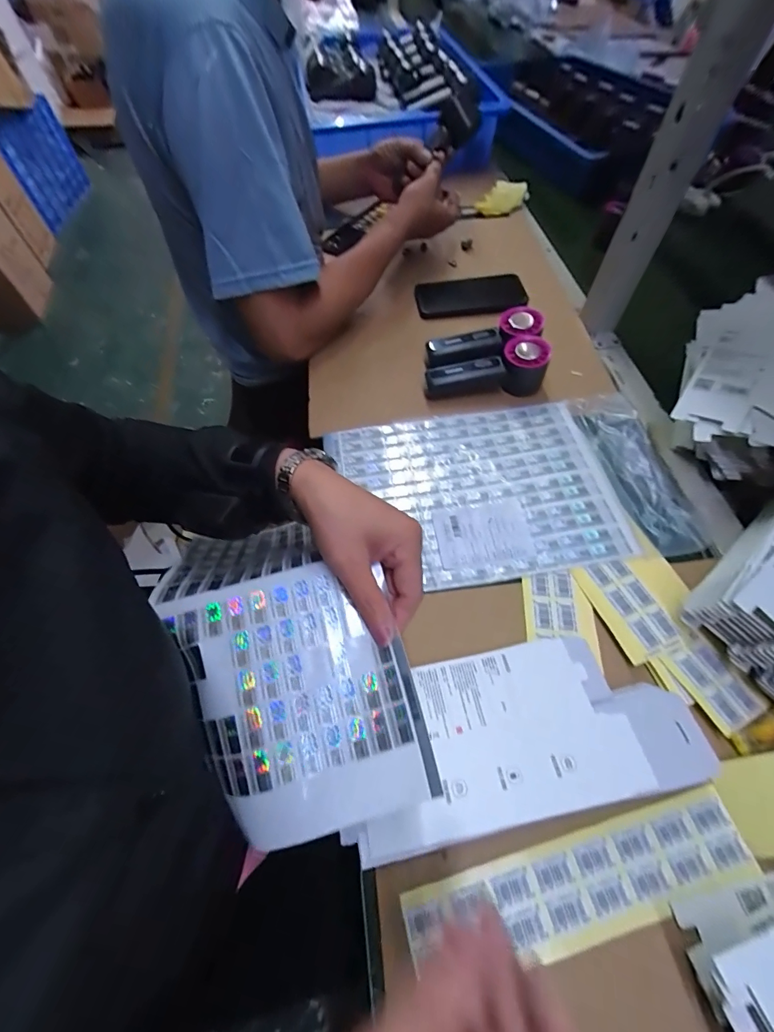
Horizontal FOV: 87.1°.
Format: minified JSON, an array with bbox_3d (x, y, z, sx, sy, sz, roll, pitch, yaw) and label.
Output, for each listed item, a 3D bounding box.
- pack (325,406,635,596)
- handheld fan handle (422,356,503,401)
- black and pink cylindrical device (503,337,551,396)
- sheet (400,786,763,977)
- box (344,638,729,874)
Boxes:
[{"bbox_3d":[0.099,-0.030,0.471,0.294,0.010,0.220,-9,60,-3],"label":"pack"},{"bbox_3d":[0.098,-0.177,0.528,0.096,0.040,0.024,-11,60,-4],"label":"handheld fan handle"},{"bbox_3d":[0.176,-0.193,0.524,0.055,0.058,0.056,13,62,9],"label":"black and pink cylindrical device"},{"bbox_3d":[0.142,0.269,0.295,0.256,0.010,0.057,-12,63,-7],"label":"sheet"},{"bbox_3d":[0.106,0.170,0.326,0.269,0.009,0.122,-10,55,-5],"label":"box"}]

